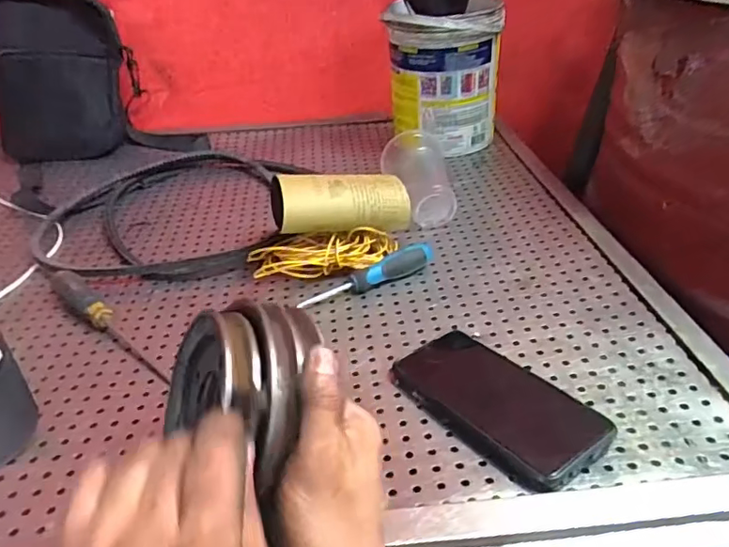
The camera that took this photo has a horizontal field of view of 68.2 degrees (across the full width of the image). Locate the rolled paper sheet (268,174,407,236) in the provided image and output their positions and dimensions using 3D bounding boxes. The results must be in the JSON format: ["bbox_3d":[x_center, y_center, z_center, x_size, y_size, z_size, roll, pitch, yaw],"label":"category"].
[{"bbox_3d":[-0.029,-0.079,0.594,0.158,0.063,0.052,-15,35,-17],"label":"rolled paper sheet"}]

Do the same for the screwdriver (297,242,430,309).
[{"bbox_3d":[0.006,0.000,0.574,0.155,0.031,0.022,-15,35,-17],"label":"screwdriver"}]

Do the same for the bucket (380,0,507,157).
[{"bbox_3d":[0.120,-0.290,0.827,0.164,0.212,0.167,5,34,12],"label":"bucket"}]

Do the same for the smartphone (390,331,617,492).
[{"bbox_3d":[0.100,0.097,0.420,0.083,0.012,0.164,-25,33,-26],"label":"smartphone"}]

